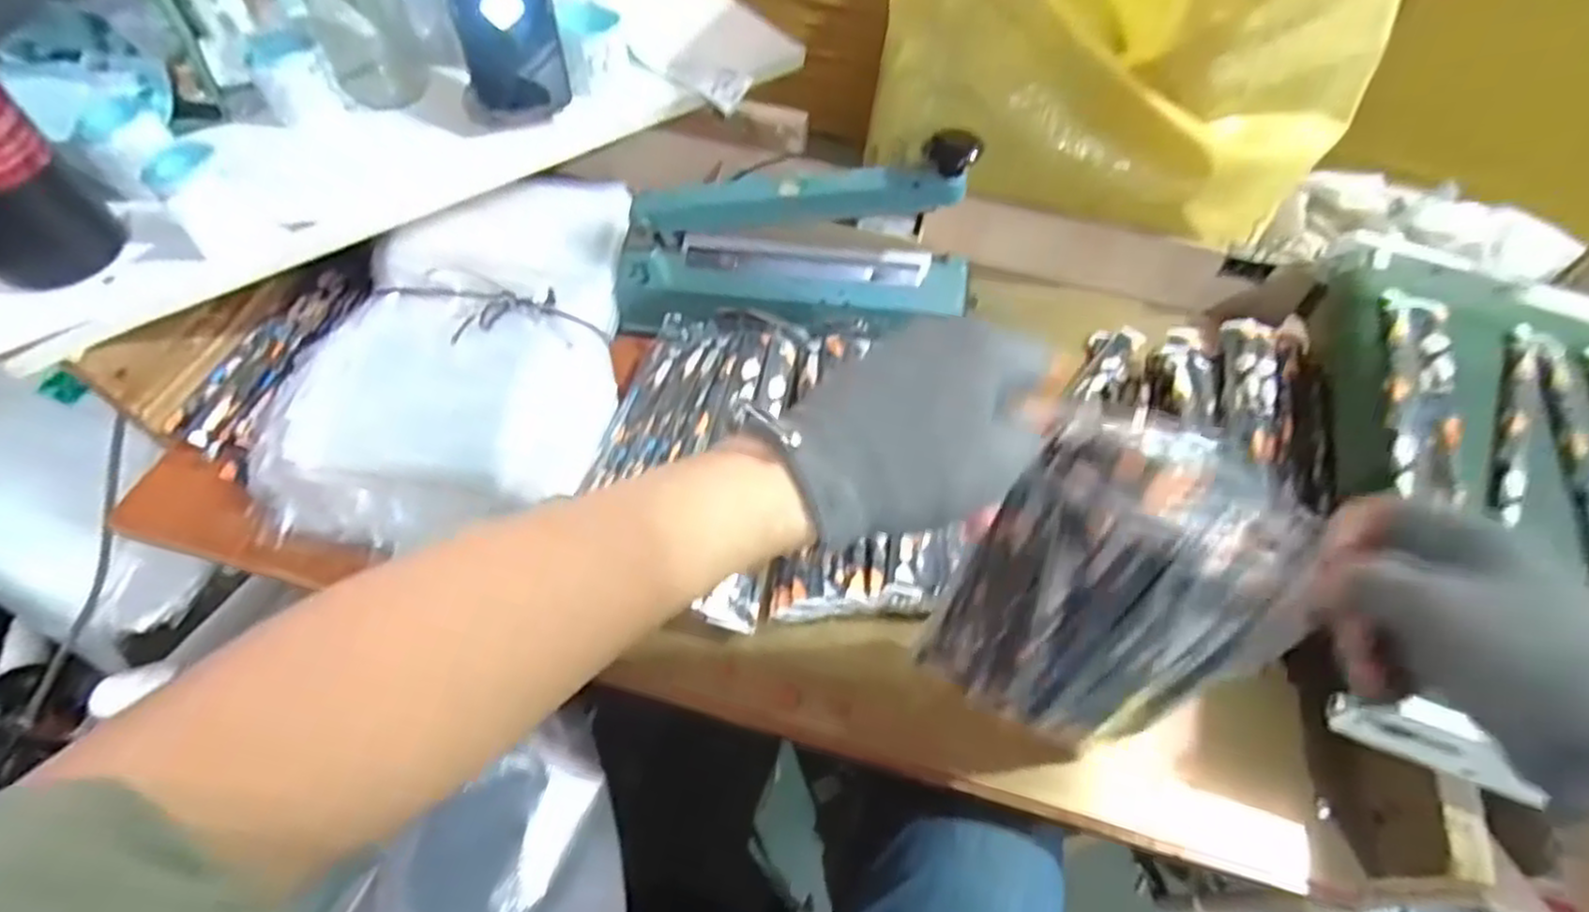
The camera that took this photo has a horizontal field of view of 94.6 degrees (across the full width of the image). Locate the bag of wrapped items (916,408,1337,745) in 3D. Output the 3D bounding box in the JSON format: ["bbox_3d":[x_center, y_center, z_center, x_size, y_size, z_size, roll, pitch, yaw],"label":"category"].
[{"bbox_3d":[0.146,0.076,0.356,0.126,0.244,0.040,22,53,12],"label":"bag of wrapped items"}]

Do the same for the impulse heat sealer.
[{"bbox_3d":[-0.006,-0.172,0.620,0.303,0.155,0.069,-3,56,8],"label":"impulse heat sealer"}]

